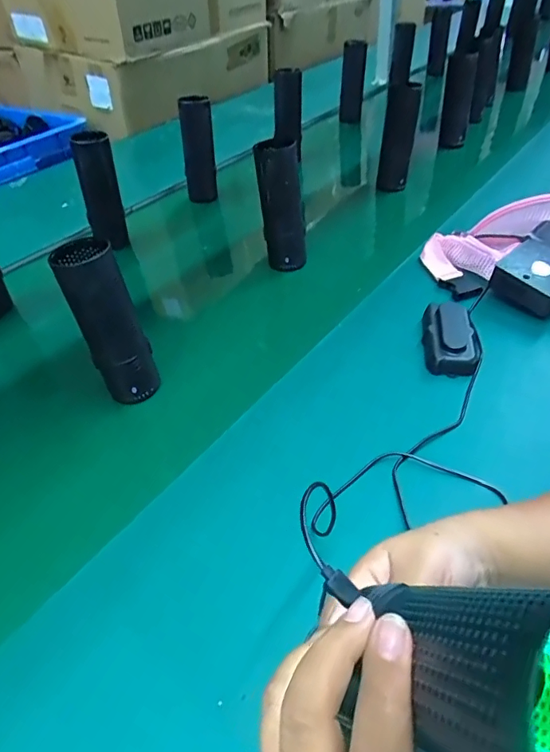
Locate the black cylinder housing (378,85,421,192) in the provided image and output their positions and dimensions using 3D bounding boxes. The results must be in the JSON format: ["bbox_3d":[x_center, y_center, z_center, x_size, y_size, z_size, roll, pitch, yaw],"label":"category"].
[{"bbox_3d":[0.213,-0.410,0.860,0.055,0.173,0.061,6,42,12],"label":"black cylinder housing"}]

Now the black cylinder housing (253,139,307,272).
[{"bbox_3d":[0.010,-0.227,0.668,0.061,0.157,0.046,-11,41,-8],"label":"black cylinder housing"}]

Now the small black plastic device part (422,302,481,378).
[{"bbox_3d":[0.193,-0.045,0.542,0.054,0.033,0.098,4,41,9],"label":"small black plastic device part"}]

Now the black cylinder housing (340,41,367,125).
[{"bbox_3d":[0.184,-0.687,1.164,0.054,0.169,0.062,3,41,7],"label":"black cylinder housing"}]

